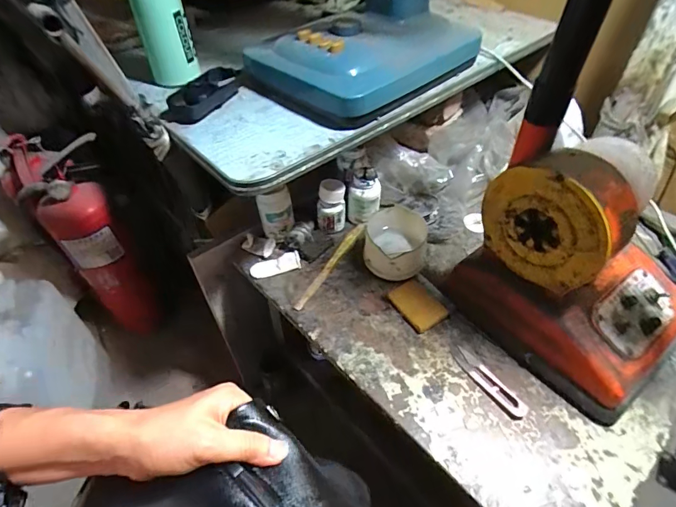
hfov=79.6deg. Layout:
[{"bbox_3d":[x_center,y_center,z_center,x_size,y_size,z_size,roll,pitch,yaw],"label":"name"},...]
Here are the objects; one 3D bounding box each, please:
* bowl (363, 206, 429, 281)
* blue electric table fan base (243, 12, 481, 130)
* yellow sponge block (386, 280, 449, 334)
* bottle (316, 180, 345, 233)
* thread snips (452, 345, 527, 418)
[{"bbox_3d":[0.084,-0.014,0.583,0.090,0.053,0.095,-1,48,2],"label":"bowl"},{"bbox_3d":[0.029,-0.289,0.576,0.276,0.070,0.230,-37,56,-27],"label":"blue electric table fan base"},{"bbox_3d":[0.107,0.070,0.547,0.054,0.009,0.071,-28,52,-21],"label":"yellow sponge block"},{"bbox_3d":[-0.012,-0.072,0.630,0.048,0.077,0.040,-5,48,-1],"label":"bottle"},{"bbox_3d":[0.175,0.148,0.474,0.021,0.006,0.100,-28,52,-21],"label":"thread snips"}]

